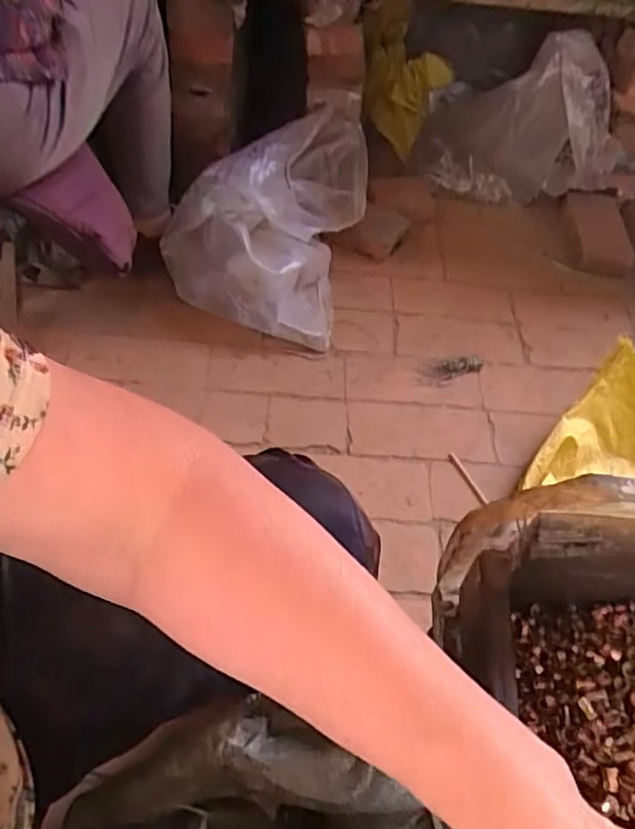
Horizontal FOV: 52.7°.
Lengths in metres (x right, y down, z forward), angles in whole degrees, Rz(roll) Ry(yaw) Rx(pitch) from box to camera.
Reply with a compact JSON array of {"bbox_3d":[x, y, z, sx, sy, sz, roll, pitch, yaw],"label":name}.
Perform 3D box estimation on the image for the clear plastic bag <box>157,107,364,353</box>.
[{"bbox_3d":[-0.084,-0.346,1.154,0.293,0.269,0.340,14,49,7],"label":"clear plastic bag"}]

